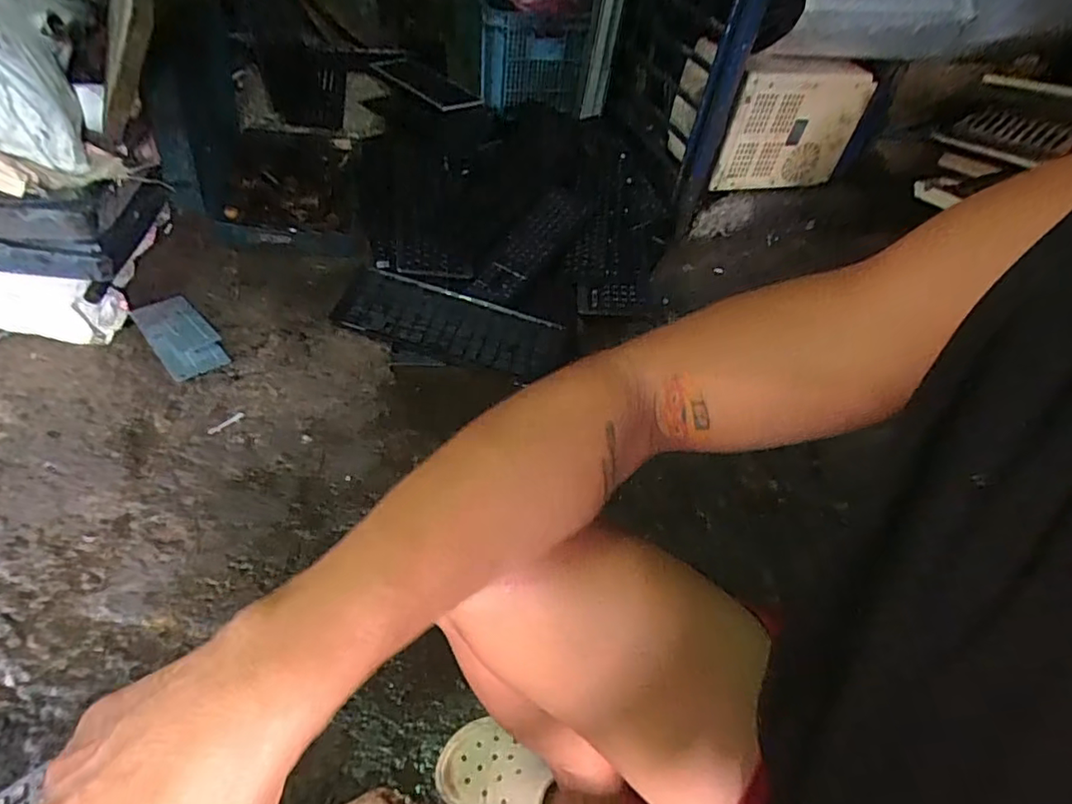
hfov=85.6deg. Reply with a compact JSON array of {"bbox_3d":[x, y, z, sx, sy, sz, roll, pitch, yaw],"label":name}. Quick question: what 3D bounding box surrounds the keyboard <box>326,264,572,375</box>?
[{"bbox_3d":[-0.162,-0.165,1.146,0.446,0.029,0.169,16,48,7],"label":"keyboard"}]

